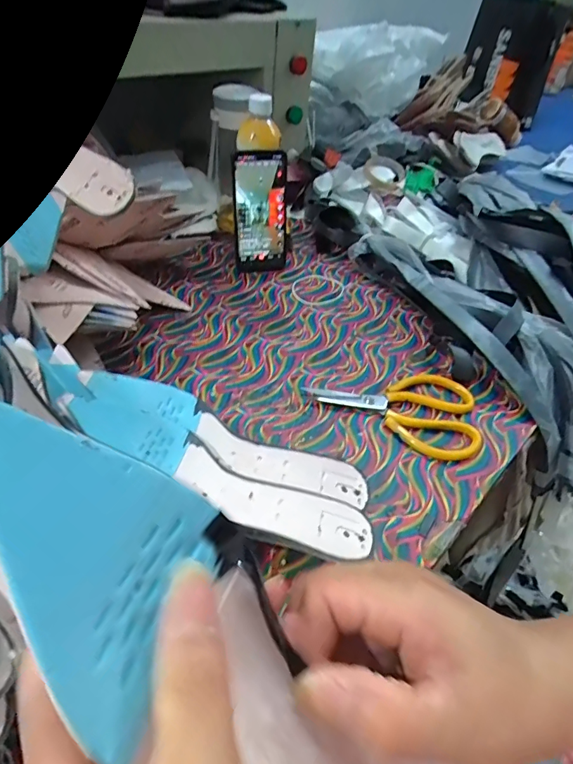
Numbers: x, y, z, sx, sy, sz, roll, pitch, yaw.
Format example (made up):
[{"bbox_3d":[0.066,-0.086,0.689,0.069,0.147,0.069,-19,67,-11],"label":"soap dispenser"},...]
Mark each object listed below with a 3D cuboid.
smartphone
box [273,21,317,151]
[{"bbox_3d":[-0.037,-0.242,0.647,0.076,0.162,0.009,-8,35,-11],"label":"smartphone"},{"bbox_3d":[0.010,-0.519,0.789,0.062,0.187,0.075,5,44,0],"label":"box"}]

